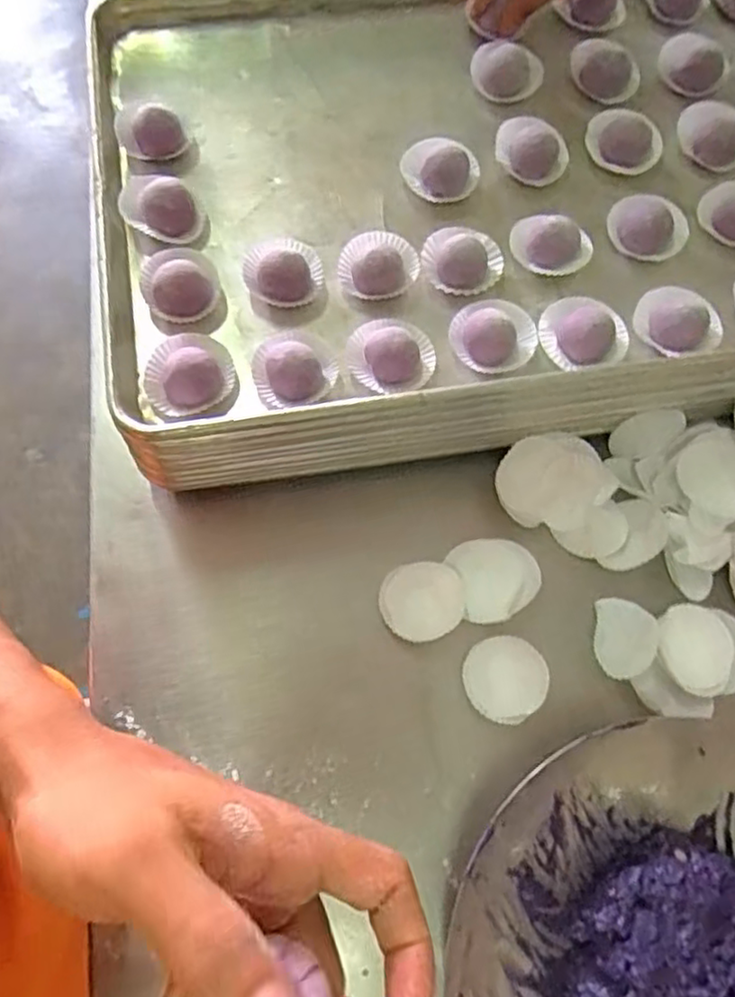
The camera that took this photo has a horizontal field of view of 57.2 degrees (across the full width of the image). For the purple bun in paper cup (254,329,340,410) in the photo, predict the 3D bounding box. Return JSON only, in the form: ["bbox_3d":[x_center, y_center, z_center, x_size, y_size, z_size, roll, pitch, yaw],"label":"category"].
[{"bbox_3d":[-0.050,-0.092,0.459,0.055,0.025,0.055,-9,71,-6],"label":"purple bun in paper cup"}]

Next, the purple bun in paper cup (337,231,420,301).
[{"bbox_3d":[0.008,-0.172,0.489,0.057,0.023,0.049,1,71,-2],"label":"purple bun in paper cup"}]

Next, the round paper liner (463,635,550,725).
[{"bbox_3d":[0.100,0.129,0.487,0.059,0.004,0.057,-41,77,-5],"label":"round paper liner"}]

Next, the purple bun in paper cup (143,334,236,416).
[{"bbox_3d":[-0.122,-0.084,0.456,0.059,0.028,0.054,1,71,-2],"label":"purple bun in paper cup"}]

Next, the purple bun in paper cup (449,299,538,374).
[{"bbox_3d":[0.088,-0.113,0.474,0.060,0.023,0.055,1,71,-2],"label":"purple bun in paper cup"}]

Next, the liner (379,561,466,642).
[{"bbox_3d":[0.041,0.076,0.499,0.061,0.006,0.055,-11,72,-6],"label":"liner"}]

